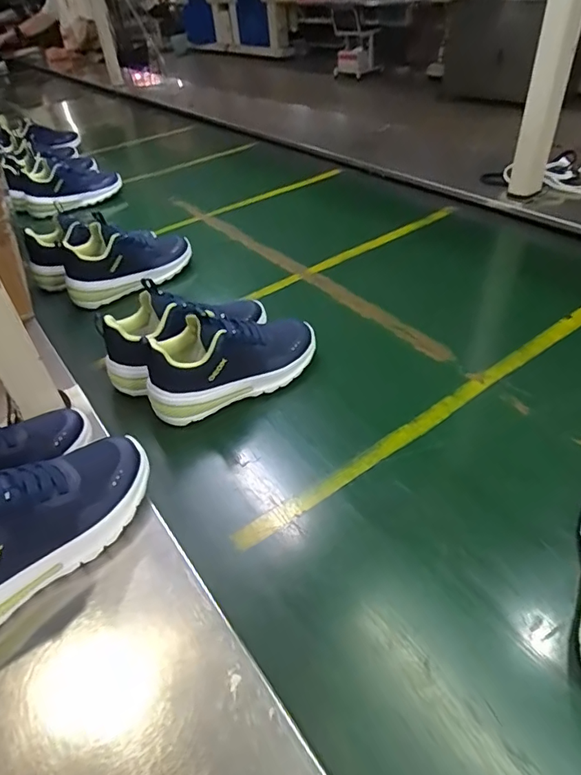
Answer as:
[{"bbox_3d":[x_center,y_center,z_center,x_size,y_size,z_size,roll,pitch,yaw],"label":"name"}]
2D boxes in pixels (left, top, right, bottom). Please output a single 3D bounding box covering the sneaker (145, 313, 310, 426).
[{"bbox_3d":[-0.065,-0.035,0.573,0.207,0.108,0.081,-26,48,-20],"label":"sneaker"}]

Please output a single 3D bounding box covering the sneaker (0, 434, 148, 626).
[{"bbox_3d":[-0.205,0.097,0.373,0.206,0.092,0.075,-36,52,-28],"label":"sneaker"}]

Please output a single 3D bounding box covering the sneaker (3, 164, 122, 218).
[{"bbox_3d":[-0.482,-0.450,1.085,0.220,0.096,0.092,-25,47,-19],"label":"sneaker"}]

